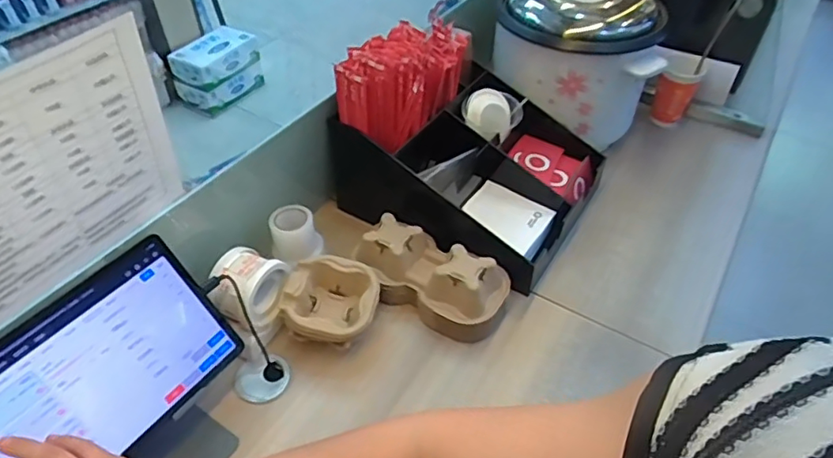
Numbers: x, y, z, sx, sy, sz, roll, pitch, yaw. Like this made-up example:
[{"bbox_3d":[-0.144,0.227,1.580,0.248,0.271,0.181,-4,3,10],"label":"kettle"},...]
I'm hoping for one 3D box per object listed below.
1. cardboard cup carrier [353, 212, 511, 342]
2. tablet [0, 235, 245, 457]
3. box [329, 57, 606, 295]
[{"bbox_3d":[0.019,0.064,0.749,0.196,0.079,0.101,20,47,18],"label":"cardboard cup carrier"},{"bbox_3d":[-0.301,0.139,0.536,0.012,0.157,0.256,-13,25,49],"label":"tablet"},{"bbox_3d":[0.092,-0.103,0.867,0.330,0.136,0.308,25,49,22],"label":"box"}]

